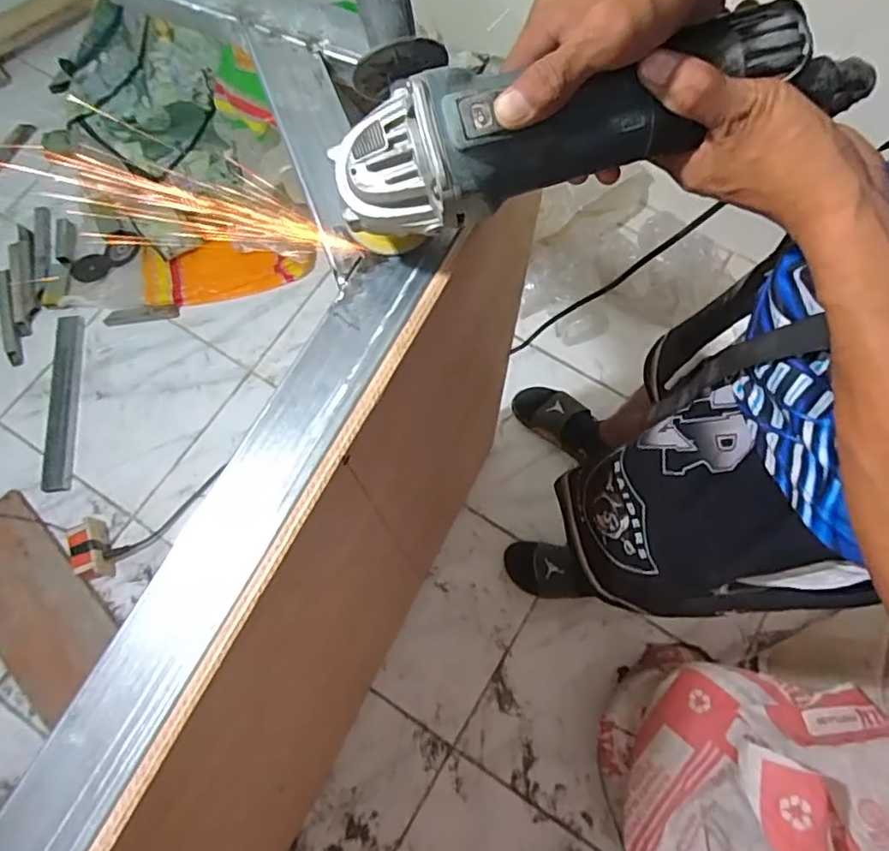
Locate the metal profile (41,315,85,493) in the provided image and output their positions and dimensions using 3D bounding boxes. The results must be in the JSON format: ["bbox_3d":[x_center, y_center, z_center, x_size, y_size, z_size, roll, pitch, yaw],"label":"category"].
[{"bbox_3d":[-0.815,-0.050,1.248,0.059,0.021,0.381,-3,71,-2],"label":"metal profile"}]

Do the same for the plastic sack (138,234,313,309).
[{"bbox_3d":[-0.488,-0.363,1.314,0.377,0.041,0.145,-13,72,-5],"label":"plastic sack"}]

